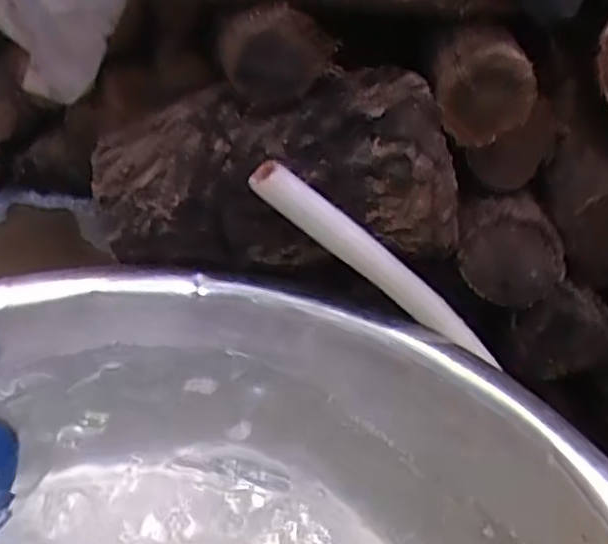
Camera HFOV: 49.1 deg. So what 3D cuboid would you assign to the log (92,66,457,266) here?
[{"bbox_3d":[-0.028,-0.082,0.531,0.286,0.140,0.088,-6,36,12],"label":"log"}]

